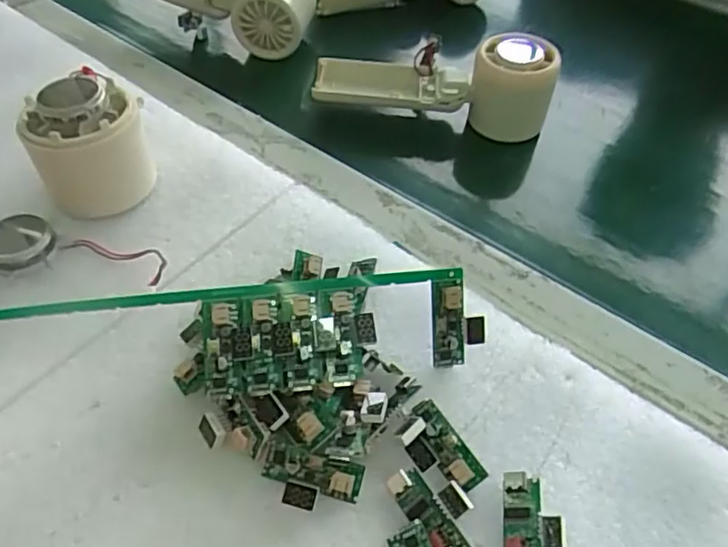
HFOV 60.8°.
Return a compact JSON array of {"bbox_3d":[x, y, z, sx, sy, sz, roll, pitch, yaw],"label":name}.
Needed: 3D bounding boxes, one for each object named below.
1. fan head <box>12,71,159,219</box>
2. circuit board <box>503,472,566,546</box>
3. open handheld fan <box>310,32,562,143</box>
[{"bbox_3d":[-0.137,-0.065,0.309,0.054,0.056,0.051,-24,58,-22],"label":"fan head"},{"bbox_3d":[0.062,0.095,0.229,0.022,0.010,0.039,8,53,1],"label":"circuit board"},{"bbox_3d":[0.047,-0.139,0.426,0.158,0.066,0.048,9,49,-2],"label":"open handheld fan"}]

